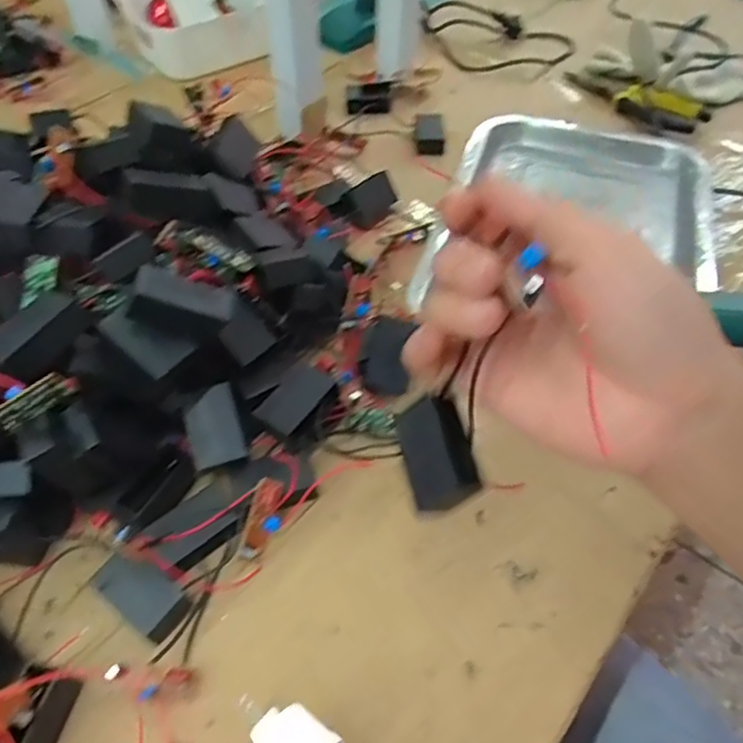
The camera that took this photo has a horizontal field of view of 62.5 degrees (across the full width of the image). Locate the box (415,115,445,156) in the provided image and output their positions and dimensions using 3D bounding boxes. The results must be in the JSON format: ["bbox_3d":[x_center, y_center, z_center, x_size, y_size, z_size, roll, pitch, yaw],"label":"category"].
[{"bbox_3d":[0.057,-0.232,0.596,0.026,0.020,0.047,0,52,0],"label":"box"}]

